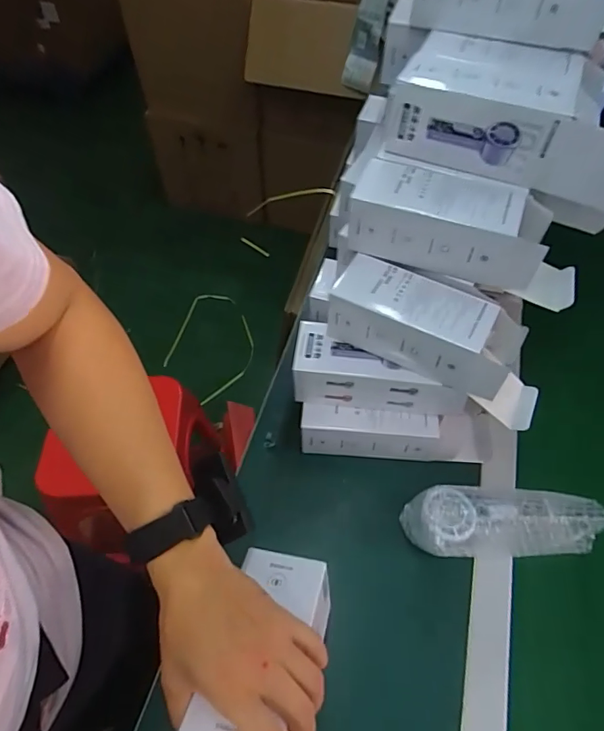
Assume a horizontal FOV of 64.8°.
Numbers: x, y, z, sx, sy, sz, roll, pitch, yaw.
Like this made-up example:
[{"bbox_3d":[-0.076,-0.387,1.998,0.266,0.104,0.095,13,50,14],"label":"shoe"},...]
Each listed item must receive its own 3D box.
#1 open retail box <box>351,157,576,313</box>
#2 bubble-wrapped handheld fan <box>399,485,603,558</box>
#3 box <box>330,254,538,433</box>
[{"bbox_3d":[0.172,-0.142,0.498,0.240,0.073,0.089,16,57,10],"label":"open retail box"},{"bbox_3d":[0.220,0.172,0.527,0.201,0.071,0.069,1,55,0],"label":"bubble-wrapped handheld fan"},{"bbox_3d":[0.146,-0.031,0.513,0.240,0.089,0.075,26,59,16],"label":"box"}]

